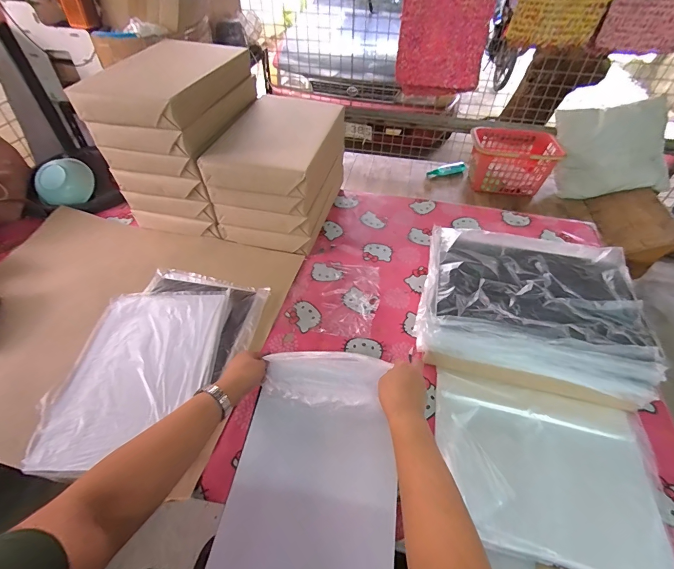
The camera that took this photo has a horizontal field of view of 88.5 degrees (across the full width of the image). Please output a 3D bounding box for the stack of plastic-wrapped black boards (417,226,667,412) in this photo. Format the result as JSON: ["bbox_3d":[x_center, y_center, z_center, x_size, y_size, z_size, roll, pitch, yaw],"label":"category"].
[{"bbox_3d":[0.390,0.049,0.734,0.410,0.133,0.332,11,48,10],"label":"stack of plastic-wrapped black boards"}]

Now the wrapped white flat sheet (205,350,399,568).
[{"bbox_3d":[-0.030,0.289,0.547,0.250,0.036,0.357,6,64,10],"label":"wrapped white flat sheet"}]

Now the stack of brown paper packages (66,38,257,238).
[{"bbox_3d":[-0.415,-0.404,0.963,0.273,0.356,0.372,10,48,9],"label":"stack of brown paper packages"}]

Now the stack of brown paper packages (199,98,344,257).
[{"bbox_3d":[-0.147,-0.315,0.975,0.257,0.274,0.378,12,48,10],"label":"stack of brown paper packages"}]

